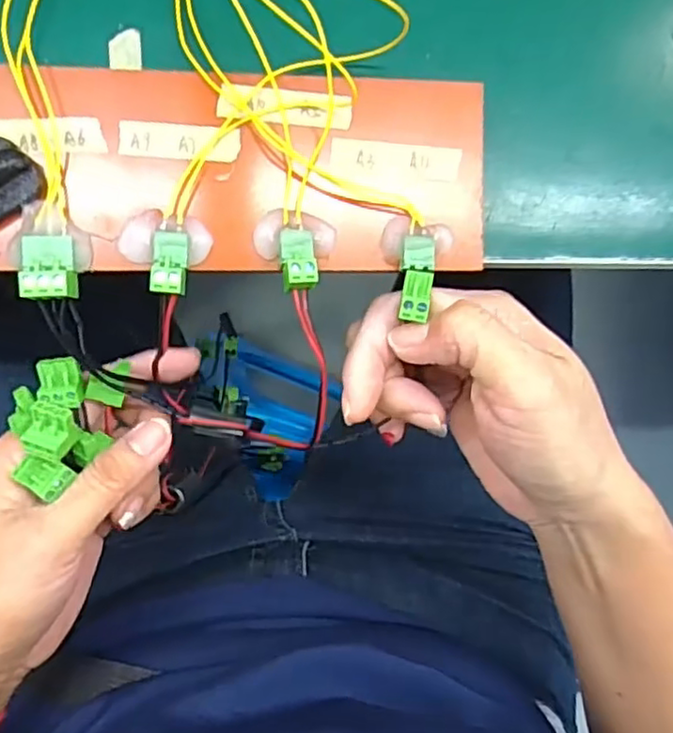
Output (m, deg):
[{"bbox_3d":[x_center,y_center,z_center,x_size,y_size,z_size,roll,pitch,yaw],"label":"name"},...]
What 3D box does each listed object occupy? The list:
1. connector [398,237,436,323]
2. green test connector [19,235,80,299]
[{"bbox_3d":[0.031,-0.034,0.246,0.013,0.006,0.032,8,80,-8],"label":"connector"},{"bbox_3d":[-0.101,-0.035,0.229,0.017,0.015,0.022,-5,93,-7],"label":"green test connector"}]

